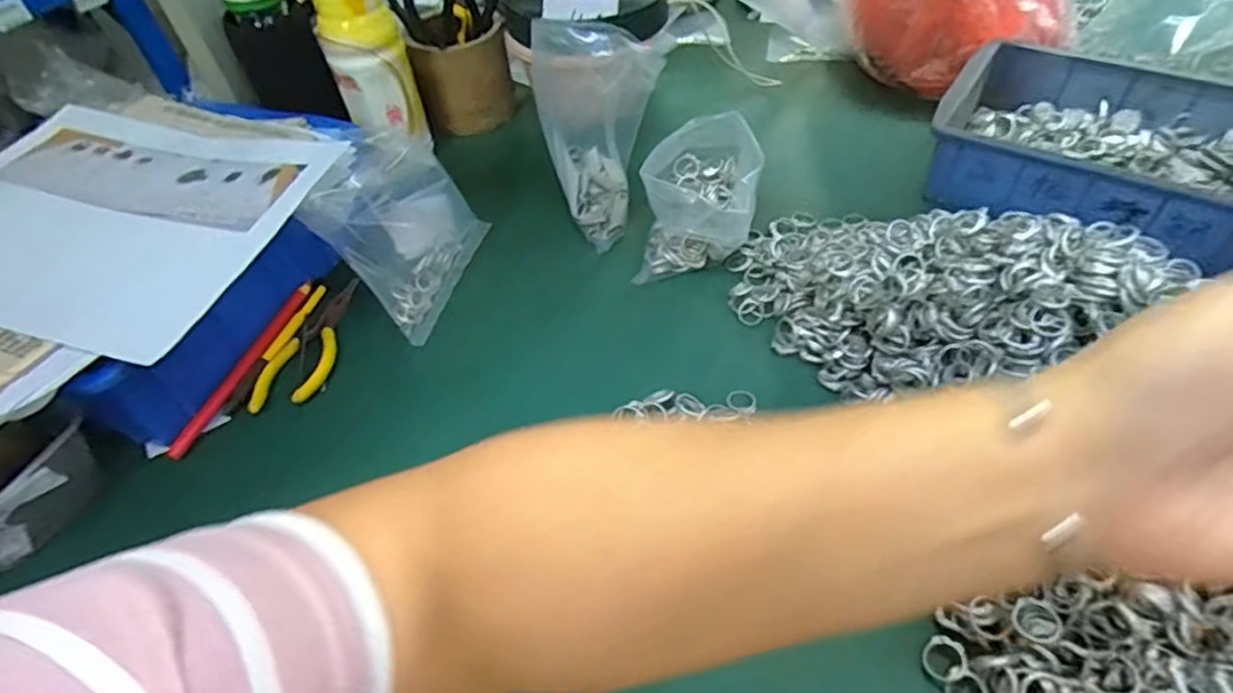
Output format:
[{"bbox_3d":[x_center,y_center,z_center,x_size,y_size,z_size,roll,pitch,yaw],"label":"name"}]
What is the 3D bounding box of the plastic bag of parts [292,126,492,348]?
[{"bbox_3d":[-0.172,-0.099,0.511,0.073,0.115,0.131,5,49,10],"label":"plastic bag of parts"}]

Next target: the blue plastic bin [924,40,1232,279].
[{"bbox_3d":[0.396,-0.167,0.540,0.222,0.072,0.181,26,56,26],"label":"blue plastic bin"}]

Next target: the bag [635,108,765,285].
[{"bbox_3d":[0.062,-0.117,0.518,0.096,0.097,0.090,-4,48,2],"label":"bag"}]

